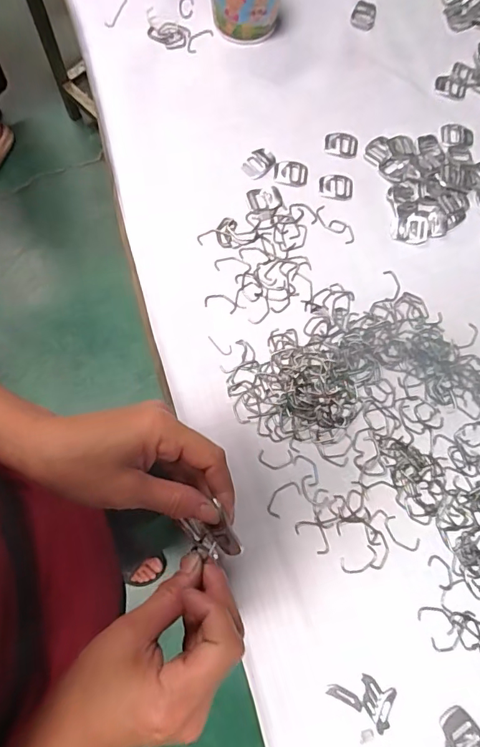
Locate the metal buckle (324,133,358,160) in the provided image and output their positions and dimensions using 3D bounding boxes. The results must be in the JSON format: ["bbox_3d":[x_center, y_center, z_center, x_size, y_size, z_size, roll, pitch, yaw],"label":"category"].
[{"bbox_3d":[0.119,-0.267,0.530,0.038,0.006,0.029,11,77,3],"label":"metal buckle"}]

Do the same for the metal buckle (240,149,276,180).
[{"bbox_3d":[0.023,-0.240,0.519,0.028,0.004,0.041,44,80,9],"label":"metal buckle"}]

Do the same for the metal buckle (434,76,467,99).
[{"bbox_3d":[0.261,-0.353,0.557,0.038,0.004,0.026,26,78,6],"label":"metal buckle"}]

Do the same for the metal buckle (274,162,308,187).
[{"bbox_3d":[0.058,-0.228,0.519,0.037,0.004,0.030,7,77,1],"label":"metal buckle"}]

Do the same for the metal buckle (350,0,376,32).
[{"bbox_3d":[0.158,-0.456,0.578,0.030,0.008,0.042,14,77,3],"label":"metal buckle"}]

